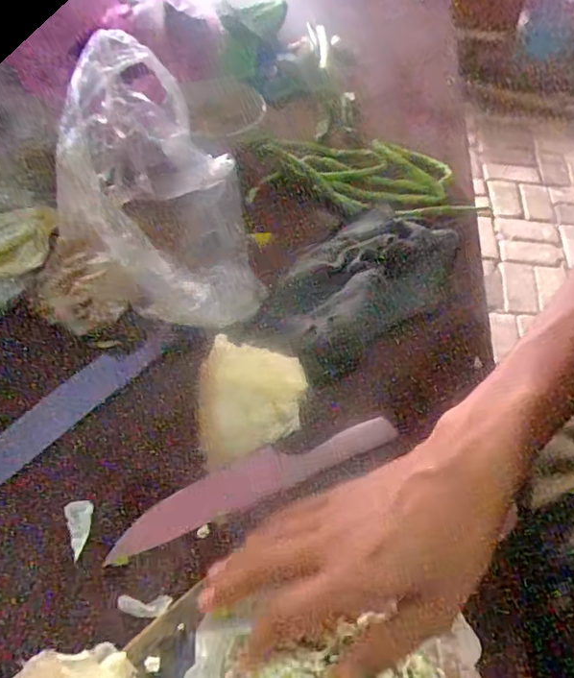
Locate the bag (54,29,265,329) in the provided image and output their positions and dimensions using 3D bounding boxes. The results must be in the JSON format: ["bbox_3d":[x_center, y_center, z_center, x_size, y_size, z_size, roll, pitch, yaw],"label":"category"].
[{"bbox_3d":[-0.117,-0.124,0.472,0.158,0.147,0.209,-9,54,-8],"label":"bag"}]

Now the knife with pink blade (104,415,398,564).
[{"bbox_3d":[-0.023,0.102,0.410,0.220,0.011,0.033,-19,56,-15],"label":"knife with pink blade"}]

